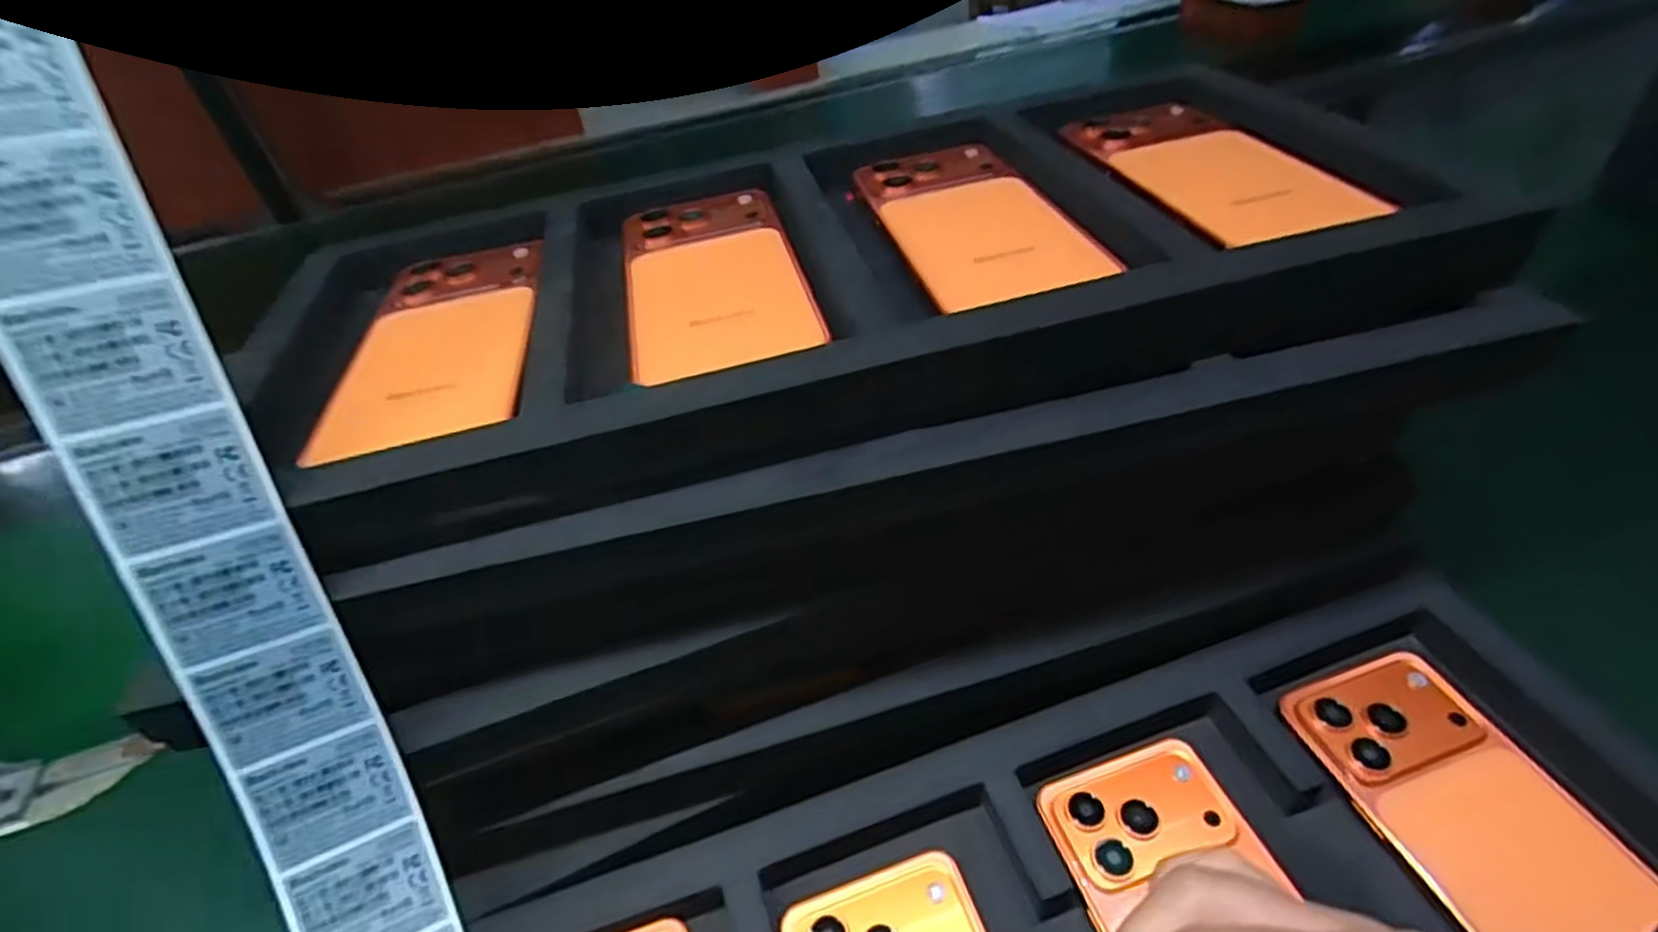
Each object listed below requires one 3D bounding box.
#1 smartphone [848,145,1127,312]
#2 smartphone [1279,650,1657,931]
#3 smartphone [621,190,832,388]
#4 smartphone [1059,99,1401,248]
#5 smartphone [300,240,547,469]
[{"bbox_3d":[0.063,-0.112,0.340,0.074,0.009,0.146,-13,41,-4],"label":"smartphone"},{"bbox_3d":[0.266,0.143,0.302,0.082,0.013,0.150,-17,41,-8],"label":"smartphone"},{"bbox_3d":[-0.050,-0.083,0.329,0.074,0.008,0.148,-14,41,-5],"label":"smartphone"},{"bbox_3d":[0.174,-0.140,0.353,0.074,0.011,0.161,-14,41,-5],"label":"smartphone"},{"bbox_3d":[-0.162,-0.054,0.318,0.076,0.010,0.151,-14,41,-5],"label":"smartphone"}]

